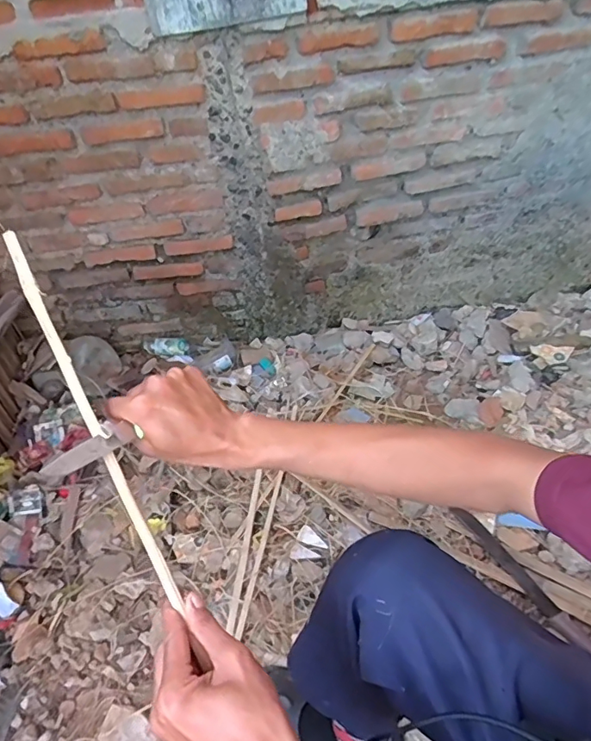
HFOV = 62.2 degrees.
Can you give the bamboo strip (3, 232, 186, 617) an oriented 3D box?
[{"bbox_3d":[-0.184,0.033,0.432,0.012,0.007,0.362,-25,82,-21],"label":"bamboo strip"}]

